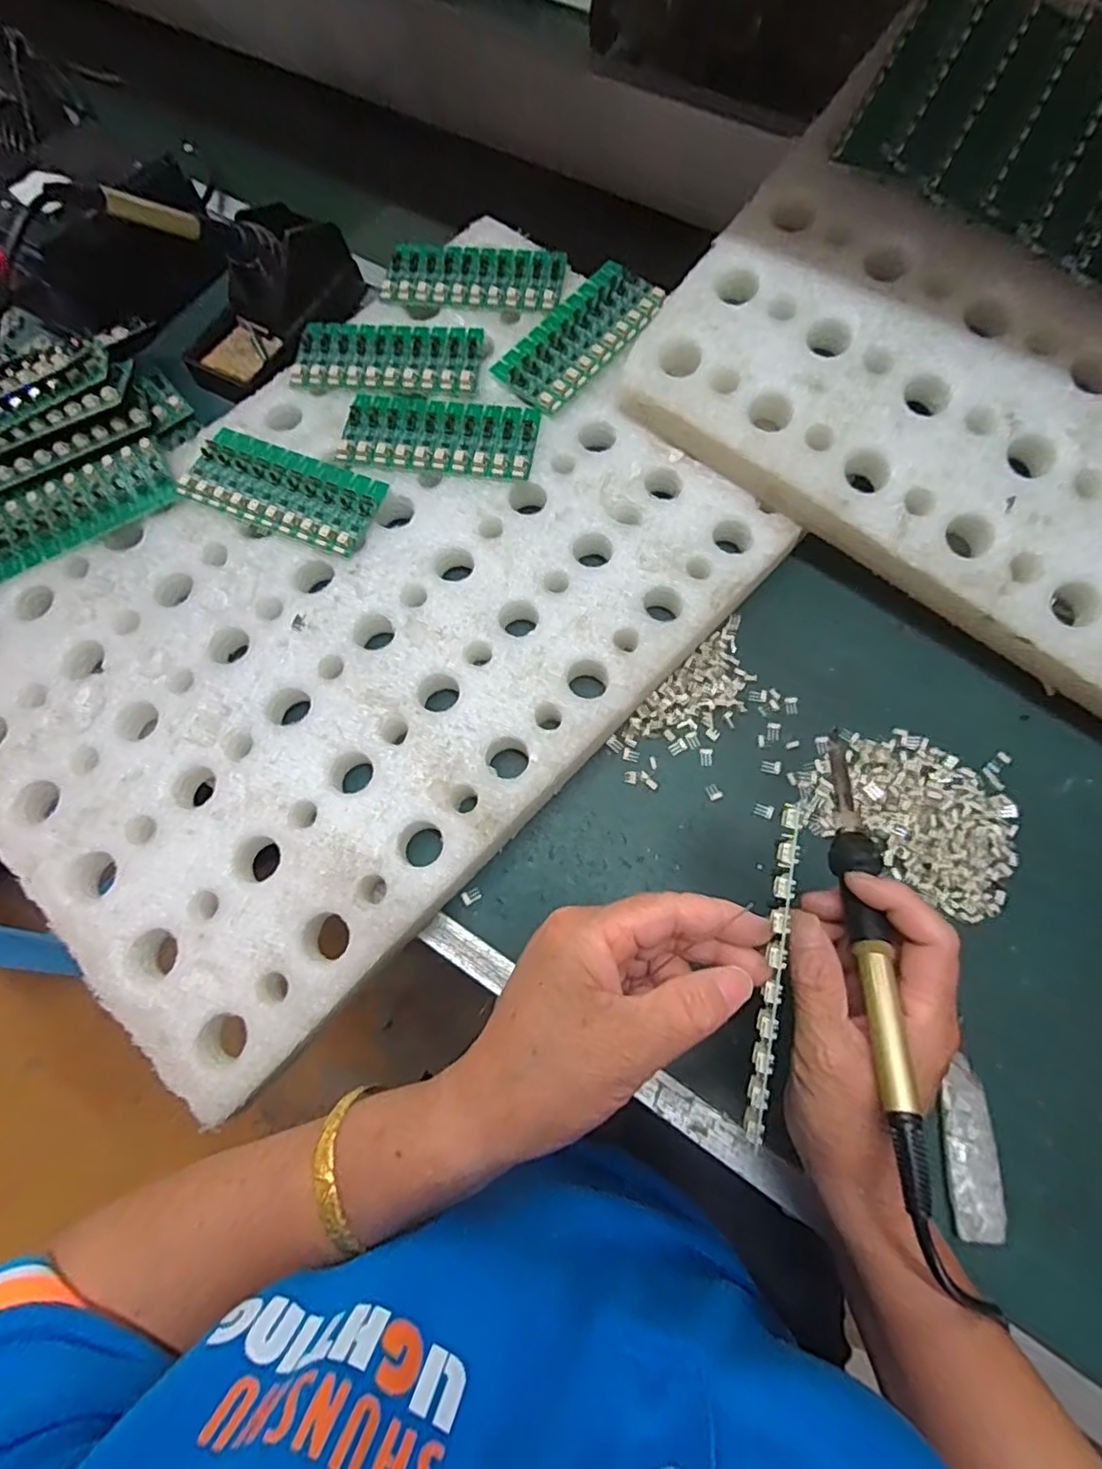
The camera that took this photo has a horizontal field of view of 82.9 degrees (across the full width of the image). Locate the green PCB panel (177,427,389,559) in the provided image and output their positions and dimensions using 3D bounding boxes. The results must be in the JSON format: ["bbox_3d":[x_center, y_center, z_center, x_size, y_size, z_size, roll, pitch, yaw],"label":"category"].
[{"bbox_3d":[-0.185,-0.170,0.430,0.136,0.004,0.063,21,74,9],"label":"green PCB panel"}]

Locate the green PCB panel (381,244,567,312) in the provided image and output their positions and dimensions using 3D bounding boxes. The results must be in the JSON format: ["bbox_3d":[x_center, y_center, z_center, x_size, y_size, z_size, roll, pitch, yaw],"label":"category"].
[{"bbox_3d":[-0.058,-0.356,0.483,0.134,0.013,0.062,9,72,5],"label":"green PCB panel"}]

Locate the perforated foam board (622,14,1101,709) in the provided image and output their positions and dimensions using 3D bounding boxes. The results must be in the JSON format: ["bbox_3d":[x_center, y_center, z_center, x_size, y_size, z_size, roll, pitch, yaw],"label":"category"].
[{"bbox_3d":[0.356,-0.207,0.361,0.539,0.023,0.350,36,91,11],"label":"perforated foam board"}]

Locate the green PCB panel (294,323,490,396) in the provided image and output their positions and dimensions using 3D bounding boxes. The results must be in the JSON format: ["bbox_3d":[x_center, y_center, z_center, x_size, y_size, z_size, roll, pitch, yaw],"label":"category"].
[{"bbox_3d":[-0.120,-0.282,0.463,0.136,0.010,0.060,5,72,4],"label":"green PCB panel"}]

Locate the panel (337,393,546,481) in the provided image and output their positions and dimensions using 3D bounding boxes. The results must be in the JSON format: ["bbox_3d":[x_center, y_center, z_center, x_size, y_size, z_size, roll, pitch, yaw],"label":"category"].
[{"bbox_3d":[-0.079,-0.213,0.440,0.137,0.007,0.061,7,72,4],"label":"panel"}]

